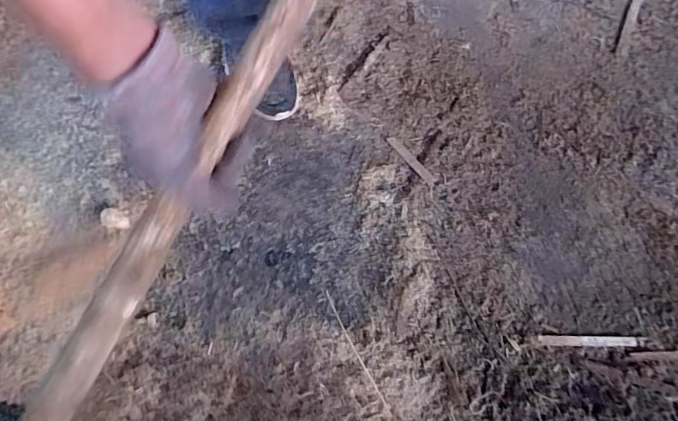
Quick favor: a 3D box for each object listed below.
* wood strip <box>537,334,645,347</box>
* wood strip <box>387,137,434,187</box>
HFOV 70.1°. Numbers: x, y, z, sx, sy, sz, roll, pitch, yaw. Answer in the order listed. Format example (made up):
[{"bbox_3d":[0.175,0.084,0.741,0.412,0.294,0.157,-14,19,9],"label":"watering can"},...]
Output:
[{"bbox_3d":[0.381,0.198,0.736,0.152,0.004,0.017,0,86,3],"label":"wood strip"},{"bbox_3d":[0.120,-0.083,0.800,0.014,0.005,0.108,-39,74,-5],"label":"wood strip"}]

